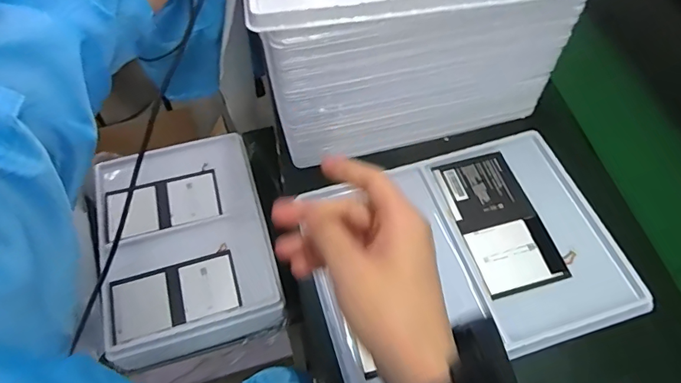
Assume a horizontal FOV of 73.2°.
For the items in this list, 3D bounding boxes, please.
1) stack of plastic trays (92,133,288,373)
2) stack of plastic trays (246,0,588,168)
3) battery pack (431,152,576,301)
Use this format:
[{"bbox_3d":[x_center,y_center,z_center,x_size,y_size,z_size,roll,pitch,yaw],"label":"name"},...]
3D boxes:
[{"bbox_3d":[-0.240,0.083,0.721,0.241,0.081,0.324,-16,61,-11],"label":"stack of plastic trays"},{"bbox_3d":[0.064,-0.218,0.549,0.323,0.203,0.233,-10,60,-7],"label":"stack of plastic trays"},{"bbox_3d":[0.181,0.032,0.528,0.094,0.008,0.170,-13,60,-10],"label":"battery pack"}]

